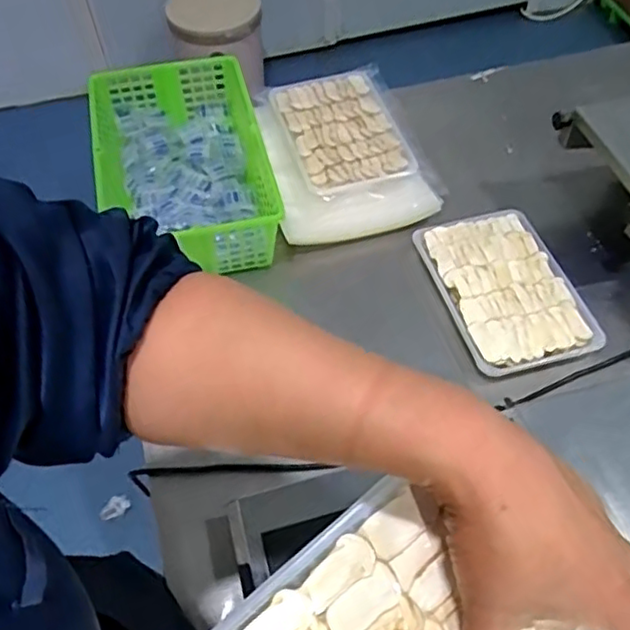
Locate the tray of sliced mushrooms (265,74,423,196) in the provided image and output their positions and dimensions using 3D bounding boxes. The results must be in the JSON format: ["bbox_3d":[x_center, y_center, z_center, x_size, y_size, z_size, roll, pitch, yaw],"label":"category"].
[{"bbox_3d":[0.037,-0.259,0.905,0.160,0.032,0.206,-13,55,-10],"label":"tray of sliced mushrooms"}]

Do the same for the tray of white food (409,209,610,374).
[{"bbox_3d":[0.231,-0.034,0.789,0.162,0.020,0.224,-14,55,-11],"label":"tray of white food"}]

